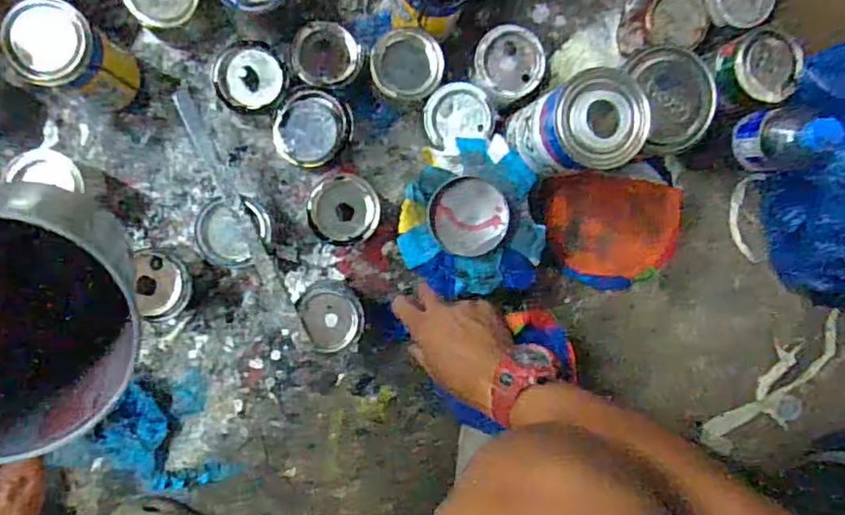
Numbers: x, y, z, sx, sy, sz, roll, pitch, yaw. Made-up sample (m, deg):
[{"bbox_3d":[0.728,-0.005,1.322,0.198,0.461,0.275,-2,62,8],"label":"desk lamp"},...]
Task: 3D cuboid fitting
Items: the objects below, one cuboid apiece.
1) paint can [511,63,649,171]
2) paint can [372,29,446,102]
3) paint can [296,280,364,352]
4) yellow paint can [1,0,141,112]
[{"bbox_3d":[0.144,-0.123,0.574,0.086,0.119,0.082,0,91,-8],"label":"paint can"},{"bbox_3d":[-0.020,-0.200,0.646,0.071,0.078,0.065,-1,94,-8],"label":"paint can"},{"bbox_3d":[-0.096,0.057,0.646,0.061,0.092,0.066,0,91,-8],"label":"paint can"},{"bbox_3d":[-0.325,-0.187,0.576,0.066,0.141,0.070,-1,94,-8],"label":"yellow paint can"}]

